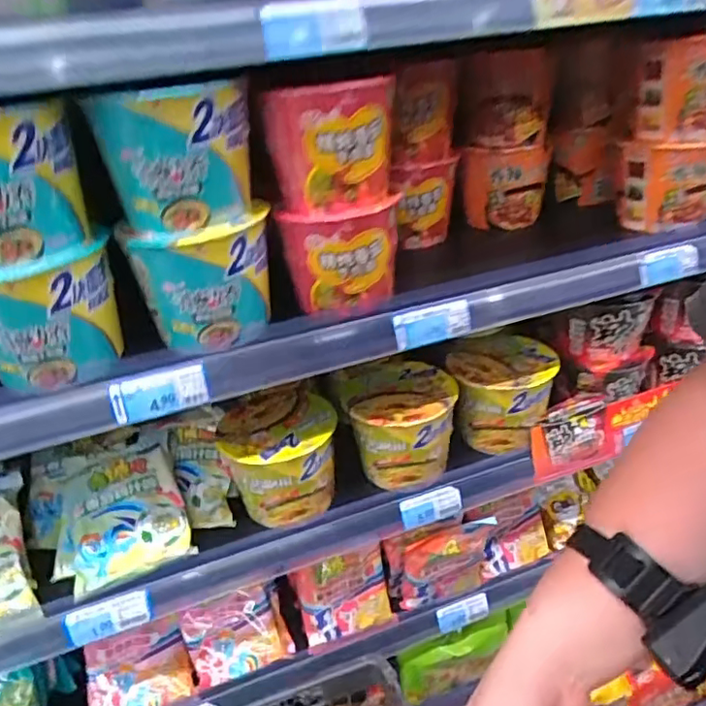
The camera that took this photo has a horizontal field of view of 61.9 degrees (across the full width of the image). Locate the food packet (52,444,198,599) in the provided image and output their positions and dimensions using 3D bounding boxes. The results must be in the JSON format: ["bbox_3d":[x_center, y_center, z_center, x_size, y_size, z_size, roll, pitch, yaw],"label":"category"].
[{"bbox_3d":[-0.267,0.188,0.667,0.139,0.035,0.139,-21,64,-14],"label":"food packet"}]

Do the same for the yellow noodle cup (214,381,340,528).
[{"bbox_3d":[-0.082,0.126,0.691,0.126,0.107,0.107,-10,30,-8],"label":"yellow noodle cup"}]

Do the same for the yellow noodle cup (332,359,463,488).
[{"bbox_3d":[0.060,0.089,0.731,0.126,0.100,0.120,-10,30,-9],"label":"yellow noodle cup"}]

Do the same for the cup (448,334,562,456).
[{"bbox_3d":[0.192,0.052,0.767,0.126,0.107,0.111,5,31,18],"label":"cup"}]

